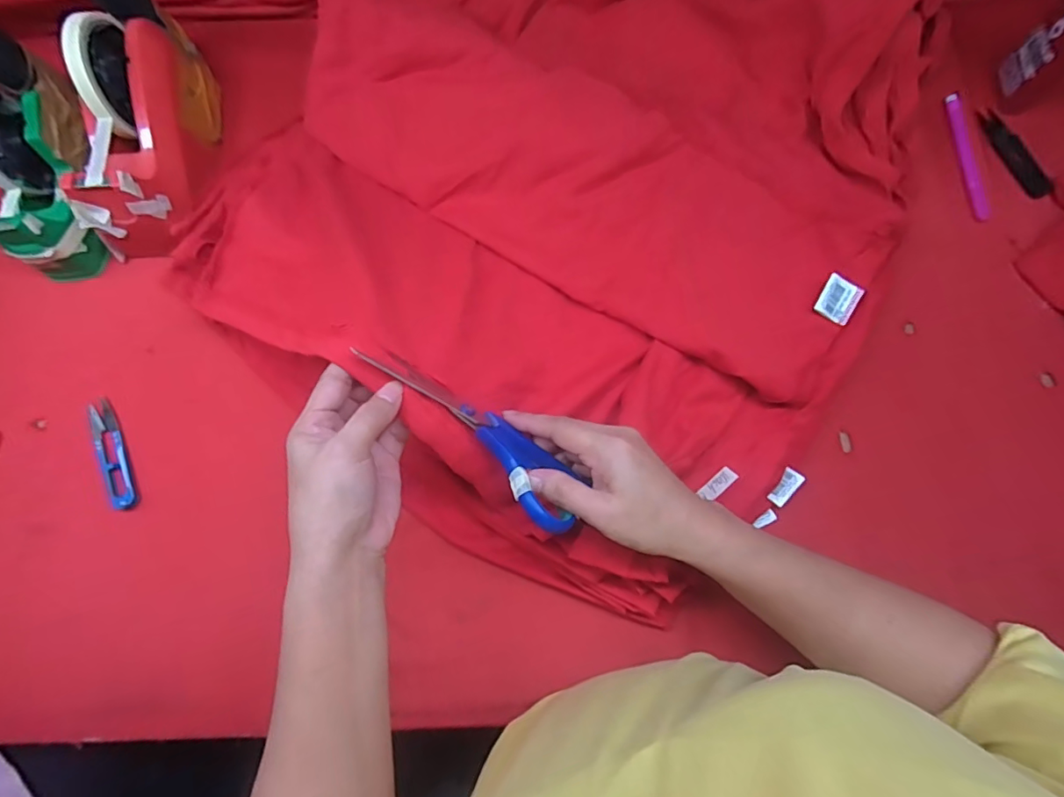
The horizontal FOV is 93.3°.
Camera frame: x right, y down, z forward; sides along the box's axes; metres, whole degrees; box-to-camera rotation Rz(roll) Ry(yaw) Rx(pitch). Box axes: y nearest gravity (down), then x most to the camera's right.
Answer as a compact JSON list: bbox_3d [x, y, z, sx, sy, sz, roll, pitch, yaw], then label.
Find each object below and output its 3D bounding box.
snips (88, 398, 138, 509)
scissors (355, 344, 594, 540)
[{"bbox_3d":[-0.368,0.050,0.439,0.024,0.006,0.102,-24,75,-6],"label":"snips"},{"bbox_3d":[-0.036,0.020,0.326,0.166,0.059,0.013,39,121,1],"label":"scissors"}]

